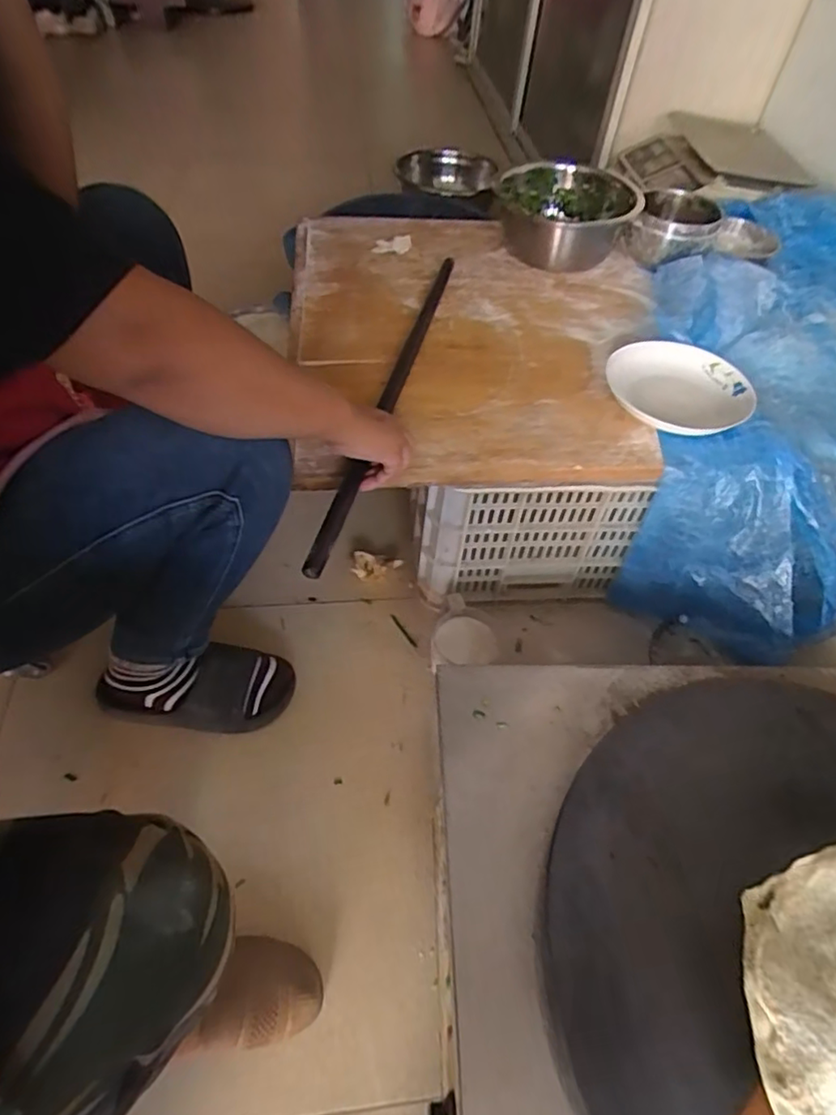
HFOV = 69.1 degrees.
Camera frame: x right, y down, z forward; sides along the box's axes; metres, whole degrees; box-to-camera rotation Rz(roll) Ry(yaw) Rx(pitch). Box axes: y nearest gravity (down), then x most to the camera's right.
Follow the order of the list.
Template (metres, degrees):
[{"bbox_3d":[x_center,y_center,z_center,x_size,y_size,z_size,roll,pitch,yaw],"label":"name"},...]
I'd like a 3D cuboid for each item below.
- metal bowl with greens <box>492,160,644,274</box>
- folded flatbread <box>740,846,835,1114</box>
[{"bbox_3d":[0.247,-0.587,1.047,0.229,0.114,0.168,3,51,-2],"label":"metal bowl with greens"},{"bbox_3d":[0.308,0.288,0.456,0.247,0.027,0.097,-34,61,-27],"label":"folded flatbread"}]

